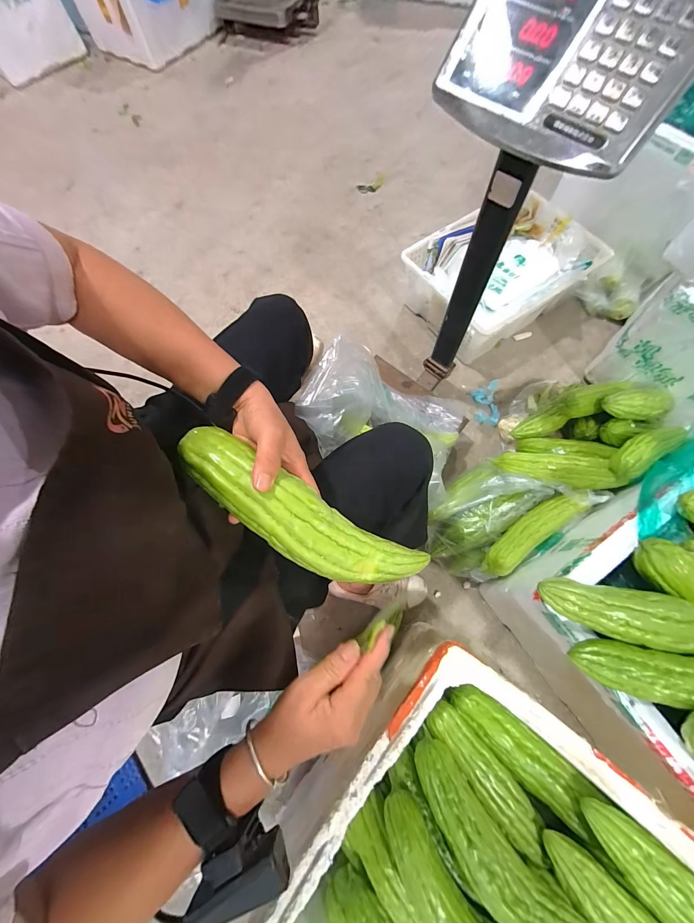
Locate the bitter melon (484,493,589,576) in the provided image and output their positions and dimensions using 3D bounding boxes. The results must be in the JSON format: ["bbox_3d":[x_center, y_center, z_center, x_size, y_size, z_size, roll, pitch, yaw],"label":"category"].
[{"bbox_3d":[0.387,0.144,0.666,0.233,0.050,0.062,-36,73,-10],"label":"bitter melon"}]

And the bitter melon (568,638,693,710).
[{"bbox_3d":[0.433,0.269,0.399,0.257,0.048,0.066,2,71,3],"label":"bitter melon"}]

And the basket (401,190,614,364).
[{"bbox_3d":[0.466,-0.563,0.966,0.513,0.180,0.349,-29,72,-8],"label":"basket"}]

